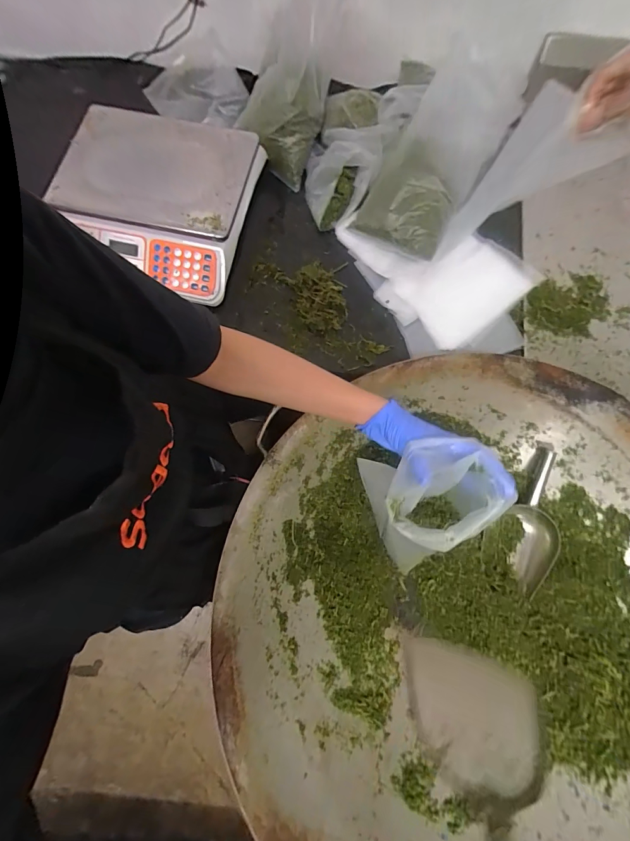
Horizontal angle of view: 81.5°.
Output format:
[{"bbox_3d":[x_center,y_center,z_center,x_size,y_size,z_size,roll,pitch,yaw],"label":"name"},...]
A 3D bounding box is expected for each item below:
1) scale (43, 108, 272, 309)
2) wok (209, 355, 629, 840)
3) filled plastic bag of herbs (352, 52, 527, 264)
[{"bbox_3d":[-0.276,-0.396,0.647,0.316,0.091,0.306,15,75,4],"label":"scale"},{"bbox_3d":[0.262,0.288,0.600,0.784,0.240,0.760,9,75,2],"label":"wok"},{"bbox_3d":[0.223,-0.482,0.669,0.175,0.060,0.352,33,99,8],"label":"filled plastic bag of herbs"}]

